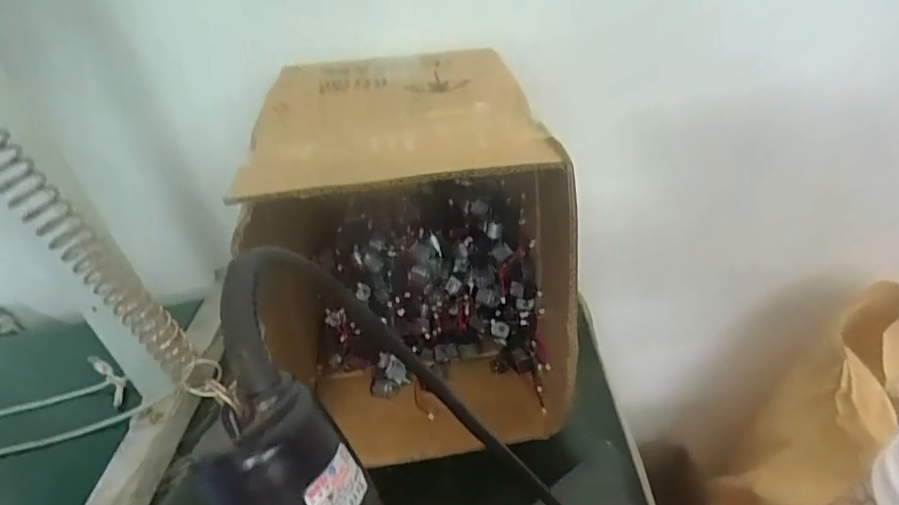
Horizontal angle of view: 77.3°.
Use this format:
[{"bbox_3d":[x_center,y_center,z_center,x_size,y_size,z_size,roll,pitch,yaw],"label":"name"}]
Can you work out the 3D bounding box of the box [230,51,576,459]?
[{"bbox_3d":[-0.020,0.000,0.514,0.251,0.287,0.246,-10,32,3],"label":"box"}]

